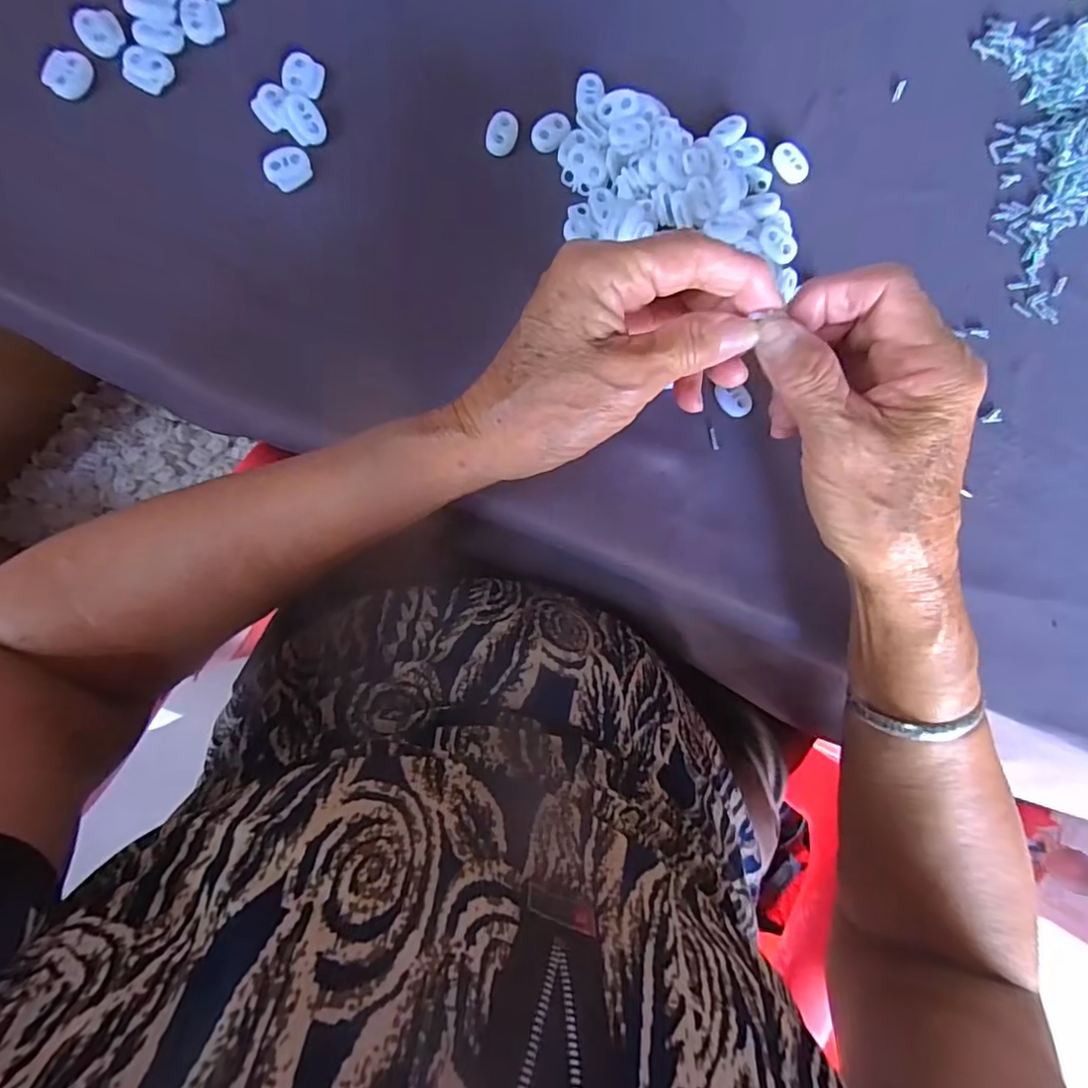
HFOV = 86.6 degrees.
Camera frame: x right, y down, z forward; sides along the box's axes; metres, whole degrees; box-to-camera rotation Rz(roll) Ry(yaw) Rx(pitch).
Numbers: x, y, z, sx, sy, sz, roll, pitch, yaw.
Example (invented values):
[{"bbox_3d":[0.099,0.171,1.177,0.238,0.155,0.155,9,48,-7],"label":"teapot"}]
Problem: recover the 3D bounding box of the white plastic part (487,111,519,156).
[{"bbox_3d":[-0.022,-0.217,0.305,0.015,0.005,0.021,12,85,-6],"label":"white plastic part"}]

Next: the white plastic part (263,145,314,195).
[{"bbox_3d":[-0.129,-0.190,0.291,0.022,0.005,0.018,-21,89,-8],"label":"white plastic part"}]

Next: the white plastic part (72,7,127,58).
[{"bbox_3d":[-0.217,-0.251,0.280,0.020,0.004,0.023,-37,92,-7],"label":"white plastic part"}]

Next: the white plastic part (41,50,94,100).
[{"bbox_3d":[-0.231,-0.228,0.280,0.016,0.007,0.022,13,85,-6],"label":"white plastic part"}]

